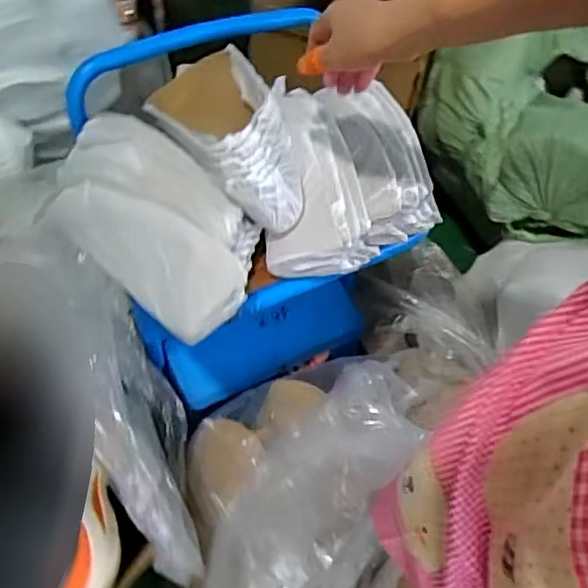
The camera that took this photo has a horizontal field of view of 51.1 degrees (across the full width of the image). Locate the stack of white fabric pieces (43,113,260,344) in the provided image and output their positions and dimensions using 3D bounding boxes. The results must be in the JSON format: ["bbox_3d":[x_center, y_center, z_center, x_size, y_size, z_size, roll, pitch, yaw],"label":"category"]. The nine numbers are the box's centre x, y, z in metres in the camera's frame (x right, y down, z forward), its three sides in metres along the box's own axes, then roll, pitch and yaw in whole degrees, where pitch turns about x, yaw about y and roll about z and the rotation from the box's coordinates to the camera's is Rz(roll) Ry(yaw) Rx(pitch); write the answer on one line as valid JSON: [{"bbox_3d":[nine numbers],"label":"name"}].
[{"bbox_3d":[-0.149,-0.079,0.649,0.245,0.085,0.135,35,61,17],"label":"stack of white fabric pieces"}]

